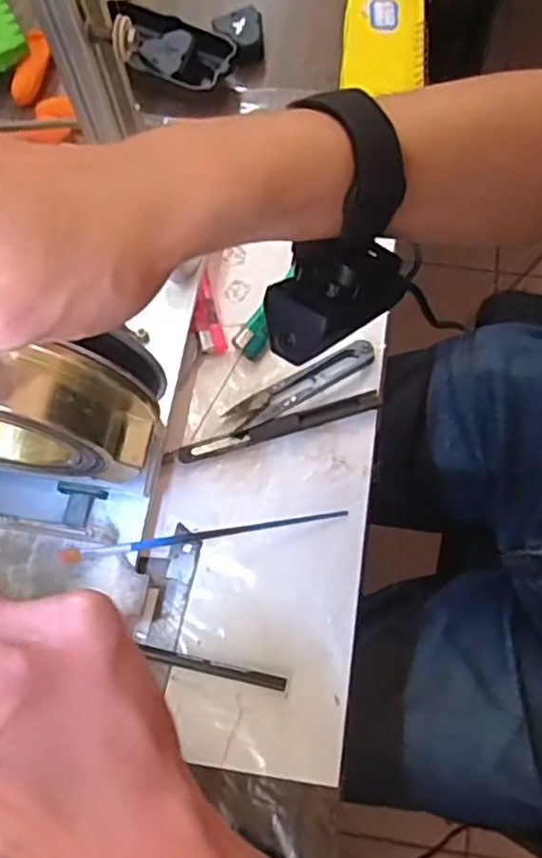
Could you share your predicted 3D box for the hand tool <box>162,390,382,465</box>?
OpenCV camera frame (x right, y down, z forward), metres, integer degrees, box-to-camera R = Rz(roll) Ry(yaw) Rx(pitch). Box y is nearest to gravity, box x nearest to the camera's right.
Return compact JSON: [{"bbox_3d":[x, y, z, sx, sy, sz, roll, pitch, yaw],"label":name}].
[{"bbox_3d":[0.001,0.000,0.429,0.135,0.008,0.012,-16,72,-3],"label":"hand tool"}]

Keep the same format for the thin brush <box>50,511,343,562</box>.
[{"bbox_3d":[-0.037,0.062,0.402,0.163,0.014,0.007,-6,71,-14],"label":"thin brush"}]

